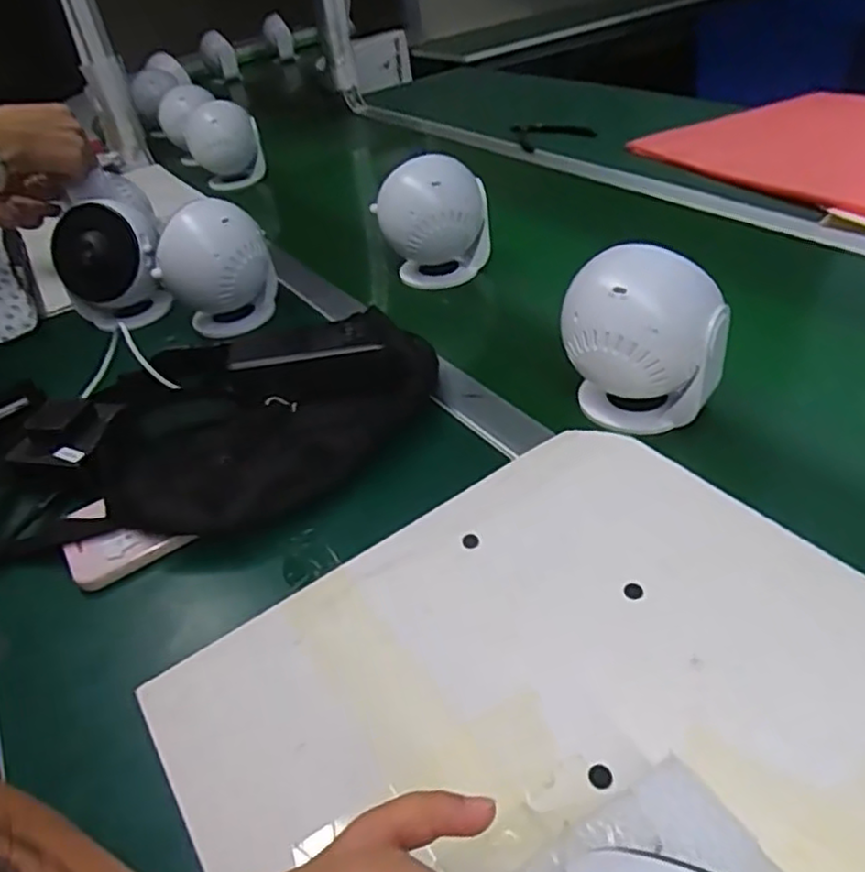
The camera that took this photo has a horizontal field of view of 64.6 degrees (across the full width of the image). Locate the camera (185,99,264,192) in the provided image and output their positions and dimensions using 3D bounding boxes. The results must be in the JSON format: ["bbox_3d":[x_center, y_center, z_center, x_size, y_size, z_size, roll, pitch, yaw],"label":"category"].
[{"bbox_3d":[-0.332,-0.469,1.097,0.106,0.121,0.121,-20,40,-14],"label":"camera"}]

